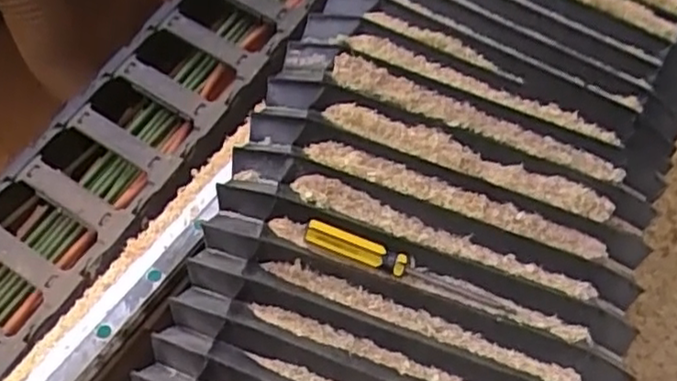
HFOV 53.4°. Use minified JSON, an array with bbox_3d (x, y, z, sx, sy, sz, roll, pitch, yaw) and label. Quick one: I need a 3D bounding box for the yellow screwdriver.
[{"bbox_3d":[0.052,0.058,0.520,0.161,0.024,0.019,17,59,6],"label":"yellow screwdriver"}]

